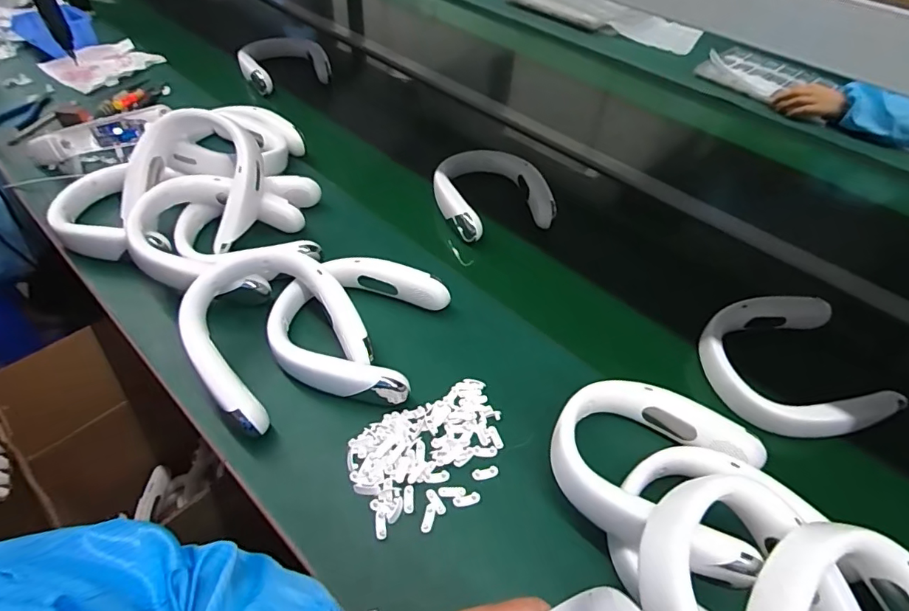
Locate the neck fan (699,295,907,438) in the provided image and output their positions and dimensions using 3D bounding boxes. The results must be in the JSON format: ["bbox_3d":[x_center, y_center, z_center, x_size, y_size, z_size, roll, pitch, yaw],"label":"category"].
[{"bbox_3d":[0.437,0.077,0.663,0.206,0.047,0.195,-2,49,-9],"label":"neck fan"}]

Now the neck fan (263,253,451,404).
[{"bbox_3d":[-0.127,0.020,0.633,0.192,0.047,0.203,15,49,7],"label":"neck fan"}]

